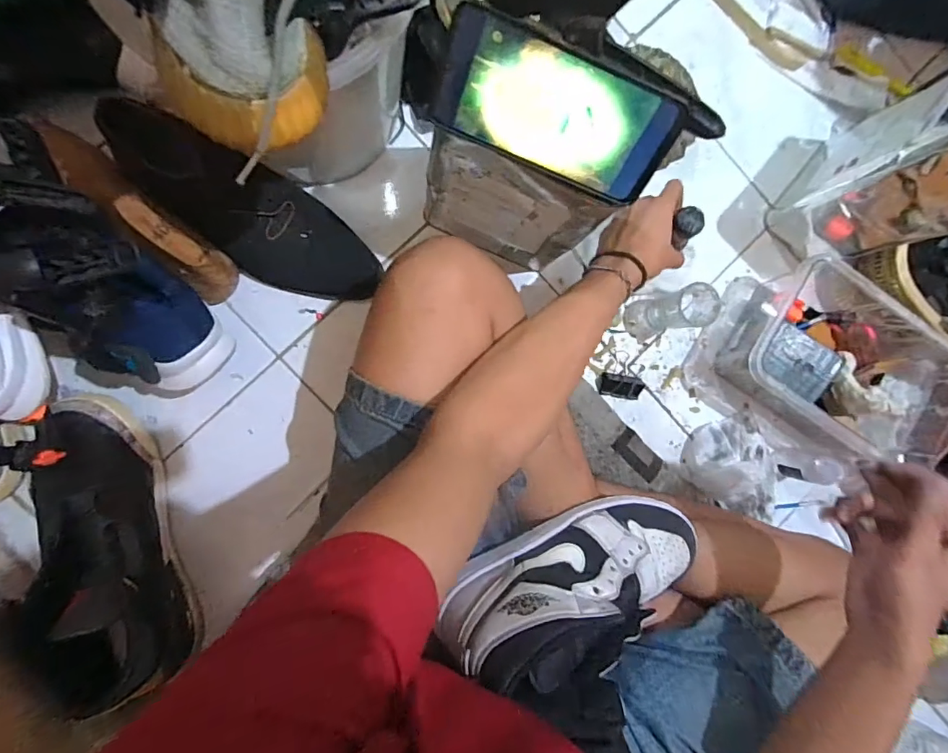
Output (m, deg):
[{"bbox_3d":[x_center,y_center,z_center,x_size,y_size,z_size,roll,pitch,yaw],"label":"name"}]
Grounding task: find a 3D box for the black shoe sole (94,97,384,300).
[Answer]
[{"bbox_3d":[-0.245,-0.176,0.531,0.283,0.026,0.107,31,107,-22],"label":"black shoe sole"}]

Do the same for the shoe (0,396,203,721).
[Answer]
[{"bbox_3d":[-0.371,0.157,0.483,0.108,0.131,0.269,-15,92,-8],"label":"shoe"}]

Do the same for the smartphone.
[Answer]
[{"bbox_3d":[0.056,-0.182,0.341,0.164,0.080,0.006,20,44,-9],"label":"smartphone"}]

